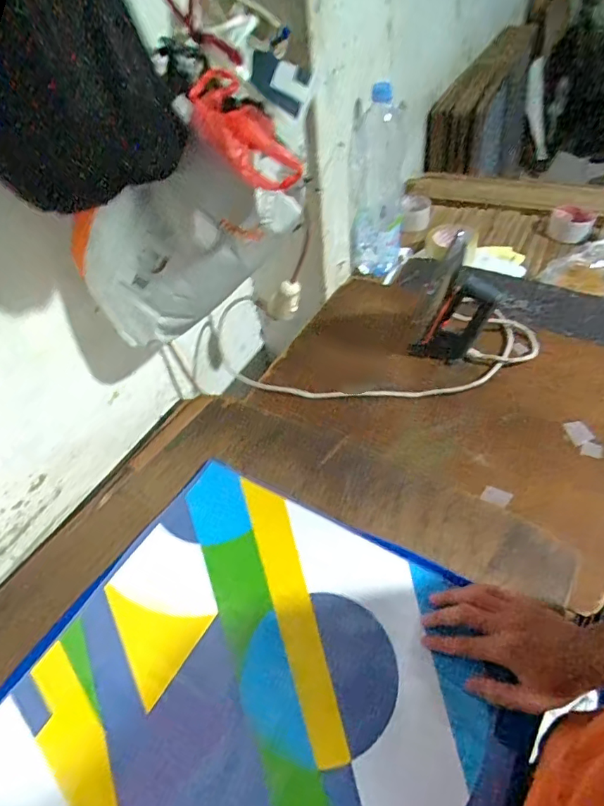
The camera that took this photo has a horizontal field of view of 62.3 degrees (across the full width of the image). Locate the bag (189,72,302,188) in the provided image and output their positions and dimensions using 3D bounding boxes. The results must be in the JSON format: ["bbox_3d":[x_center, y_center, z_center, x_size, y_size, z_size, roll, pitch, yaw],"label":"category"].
[{"bbox_3d":[-0.052,-0.246,0.457,0.082,0.069,0.122,-15,48,-6],"label":"bag"}]

